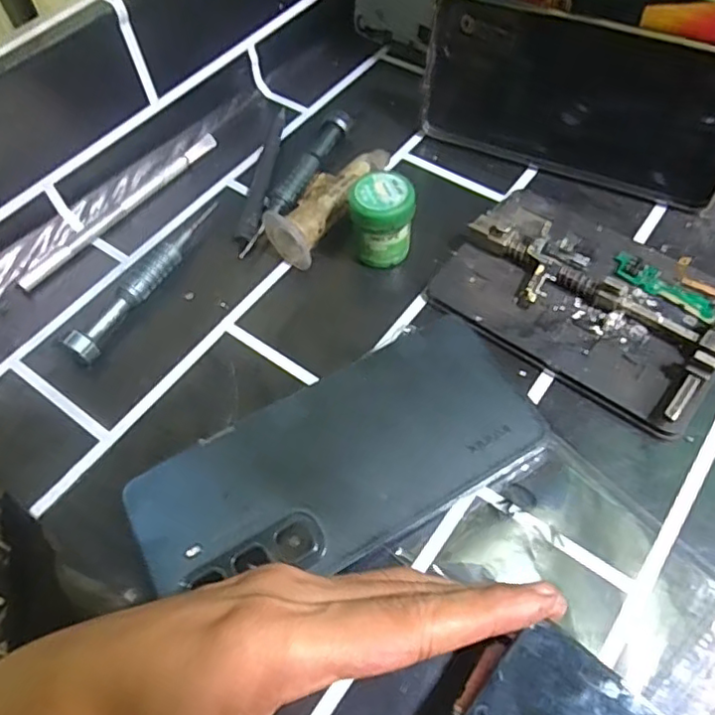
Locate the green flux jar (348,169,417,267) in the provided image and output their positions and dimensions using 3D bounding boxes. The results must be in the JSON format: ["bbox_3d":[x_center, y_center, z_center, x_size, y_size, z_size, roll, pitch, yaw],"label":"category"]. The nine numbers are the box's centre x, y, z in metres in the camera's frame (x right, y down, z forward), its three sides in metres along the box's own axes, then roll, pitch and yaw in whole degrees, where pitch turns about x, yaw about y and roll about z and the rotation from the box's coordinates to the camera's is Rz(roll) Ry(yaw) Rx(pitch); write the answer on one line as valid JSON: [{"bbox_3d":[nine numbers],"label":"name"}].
[{"bbox_3d":[0.012,-0.067,0.300,0.031,0.041,0.028,-6,58,-1],"label":"green flux jar"}]

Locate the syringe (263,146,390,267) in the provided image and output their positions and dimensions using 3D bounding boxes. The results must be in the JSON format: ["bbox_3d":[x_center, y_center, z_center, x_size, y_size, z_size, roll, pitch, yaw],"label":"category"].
[{"bbox_3d":[-0.016,-0.089,0.324,0.031,0.025,0.086,23,62,16],"label":"syringe"}]

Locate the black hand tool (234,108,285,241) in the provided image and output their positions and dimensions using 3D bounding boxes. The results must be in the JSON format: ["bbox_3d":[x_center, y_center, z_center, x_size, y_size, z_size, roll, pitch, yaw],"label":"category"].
[{"bbox_3d":[-0.055,-0.108,0.346,0.012,0.011,0.107,4,58,5],"label":"black hand tool"}]

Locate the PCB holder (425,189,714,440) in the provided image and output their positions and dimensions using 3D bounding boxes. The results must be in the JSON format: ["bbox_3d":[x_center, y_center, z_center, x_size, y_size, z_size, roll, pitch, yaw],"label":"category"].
[{"bbox_3d":[0.108,-0.032,0.284,0.126,0.022,0.091,32,65,21],"label":"PCB holder"}]

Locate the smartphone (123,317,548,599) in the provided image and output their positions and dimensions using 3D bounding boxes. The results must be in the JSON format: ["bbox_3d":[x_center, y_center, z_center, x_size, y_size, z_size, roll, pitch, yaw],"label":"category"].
[{"bbox_3d":[-0.008,0.041,0.248,0.162,0.006,0.075,-23,59,-12],"label":"smartphone"}]

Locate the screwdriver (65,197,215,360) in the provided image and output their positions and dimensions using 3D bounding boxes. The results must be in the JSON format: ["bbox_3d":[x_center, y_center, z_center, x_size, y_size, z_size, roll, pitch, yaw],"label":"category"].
[{"bbox_3d":[-0.105,-0.043,0.305,0.015,0.017,0.112,24,62,17],"label":"screwdriver"}]

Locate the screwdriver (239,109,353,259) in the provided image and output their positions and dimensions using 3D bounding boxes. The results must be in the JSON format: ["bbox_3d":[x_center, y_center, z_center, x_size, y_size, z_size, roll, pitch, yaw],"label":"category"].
[{"bbox_3d":[-0.034,-0.098,0.336,0.014,0.016,0.111,21,61,15],"label":"screwdriver"}]

